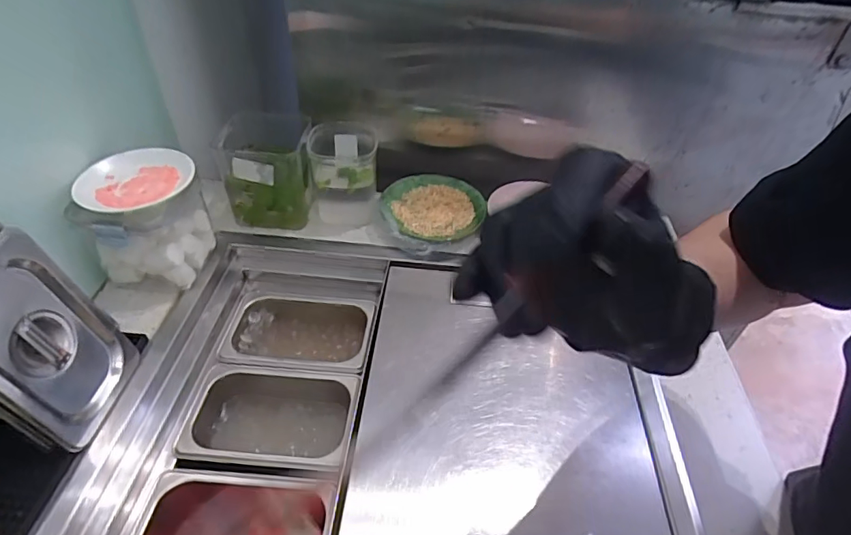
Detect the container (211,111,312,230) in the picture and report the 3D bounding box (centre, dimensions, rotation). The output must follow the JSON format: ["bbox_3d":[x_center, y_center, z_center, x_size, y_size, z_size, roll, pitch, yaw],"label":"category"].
[{"bbox_3d":[-0.206,-0.128,0.650,0.102,0.108,0.105,2,42,-3],"label":"container"}]

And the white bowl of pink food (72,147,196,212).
[{"bbox_3d":[-0.303,-0.092,0.521,0.095,0.031,0.095,3,42,-2],"label":"white bowl of pink food"}]

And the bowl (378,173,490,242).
[{"bbox_3d":[0.011,-0.081,0.682,0.136,0.027,0.131,3,42,-2],"label":"bowl"}]

